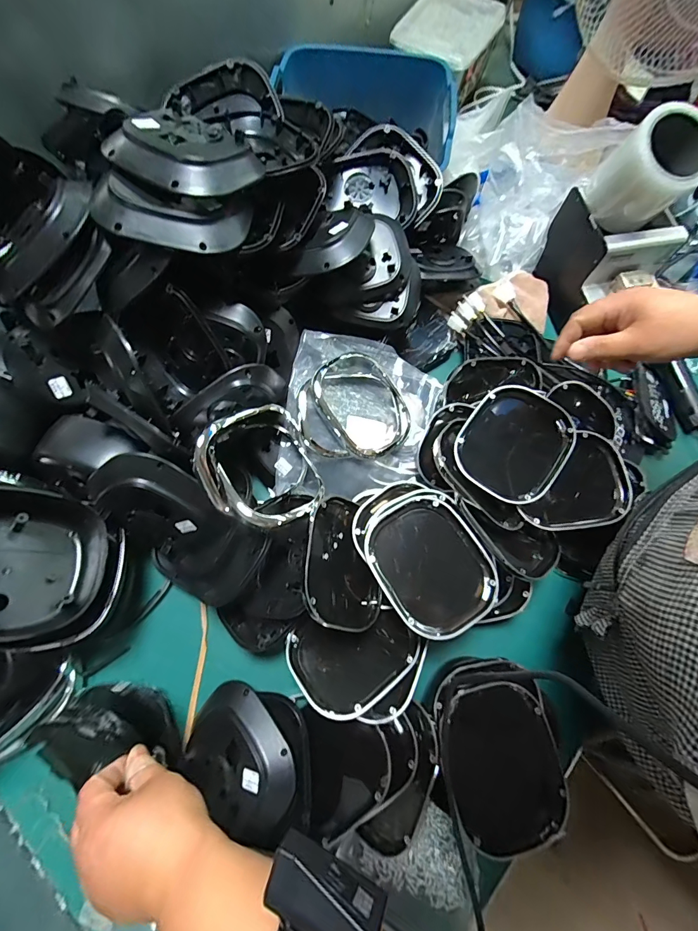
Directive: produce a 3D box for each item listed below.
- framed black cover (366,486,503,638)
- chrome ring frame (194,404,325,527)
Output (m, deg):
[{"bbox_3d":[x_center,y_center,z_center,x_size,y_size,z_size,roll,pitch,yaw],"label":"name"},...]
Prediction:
[{"bbox_3d":[0.091,0.103,0.415,0.125,0.022,0.144,-29,74,-10],"label":"framed black cover"},{"bbox_3d":[-0.098,0.001,0.434,0.136,0.033,0.142,-19,77,-33],"label":"chrome ring frame"}]

